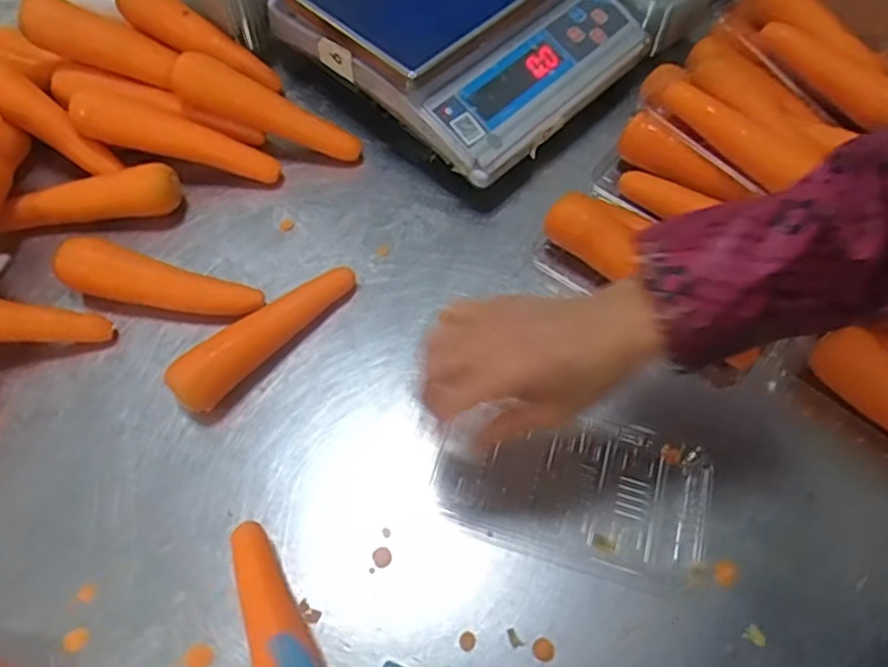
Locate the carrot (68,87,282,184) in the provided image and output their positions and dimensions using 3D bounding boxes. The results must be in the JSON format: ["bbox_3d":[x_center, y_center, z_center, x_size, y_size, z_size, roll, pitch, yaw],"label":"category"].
[{"bbox_3d":[-0.259,-0.189,0.637,0.193,0.034,0.034,16,59,-13],"label":"carrot"}]

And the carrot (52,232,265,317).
[{"bbox_3d":[-0.252,-0.042,0.573,0.174,0.050,0.043,11,60,6],"label":"carrot"}]

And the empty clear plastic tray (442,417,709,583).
[{"bbox_3d":[0.099,0.117,0.502,0.201,0.021,0.111,13,60,7],"label":"empty clear plastic tray"}]

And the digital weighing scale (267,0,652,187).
[{"bbox_3d":[0.028,-0.345,0.691,0.308,0.088,0.310,41,68,19],"label":"digital weighing scale"}]

